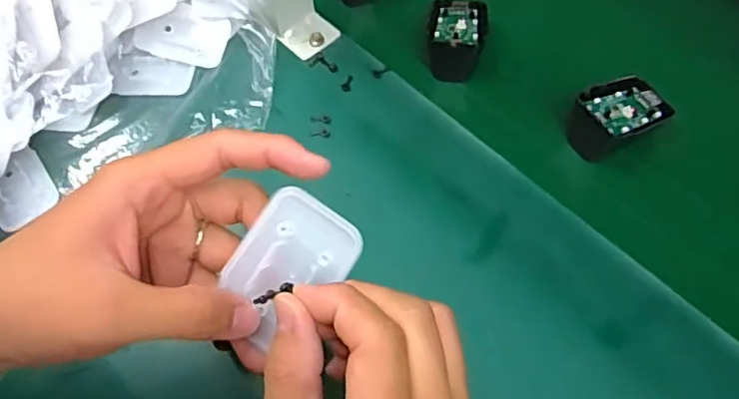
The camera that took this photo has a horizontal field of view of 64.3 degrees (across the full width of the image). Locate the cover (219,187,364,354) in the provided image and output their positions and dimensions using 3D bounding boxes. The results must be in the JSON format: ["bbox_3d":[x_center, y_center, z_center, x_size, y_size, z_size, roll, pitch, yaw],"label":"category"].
[{"bbox_3d":[-0.036,0.031,0.246,0.041,0.007,0.068,37,102,4],"label":"cover"}]

